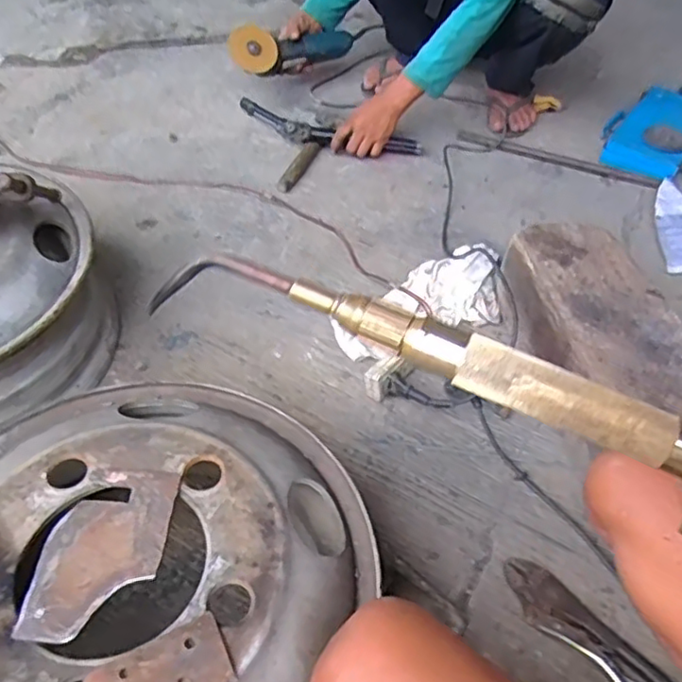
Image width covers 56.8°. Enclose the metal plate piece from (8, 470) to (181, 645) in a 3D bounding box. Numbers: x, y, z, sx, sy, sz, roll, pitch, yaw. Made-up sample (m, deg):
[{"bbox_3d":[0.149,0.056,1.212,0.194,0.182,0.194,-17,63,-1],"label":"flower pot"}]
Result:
[{"bbox_3d":[-0.194,0.169,0.514,0.096,0.012,0.142,3,48,0],"label":"metal plate piece"}]

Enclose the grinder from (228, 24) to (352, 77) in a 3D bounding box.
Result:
[{"bbox_3d":[-0.101,-0.643,1.384,0.276,0.105,0.071,-25,54,-23],"label":"grinder"}]

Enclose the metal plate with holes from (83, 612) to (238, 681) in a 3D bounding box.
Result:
[{"bbox_3d":[-0.127,0.239,0.446,0.094,0.005,0.053,-22,53,-21],"label":"metal plate with holes"}]

